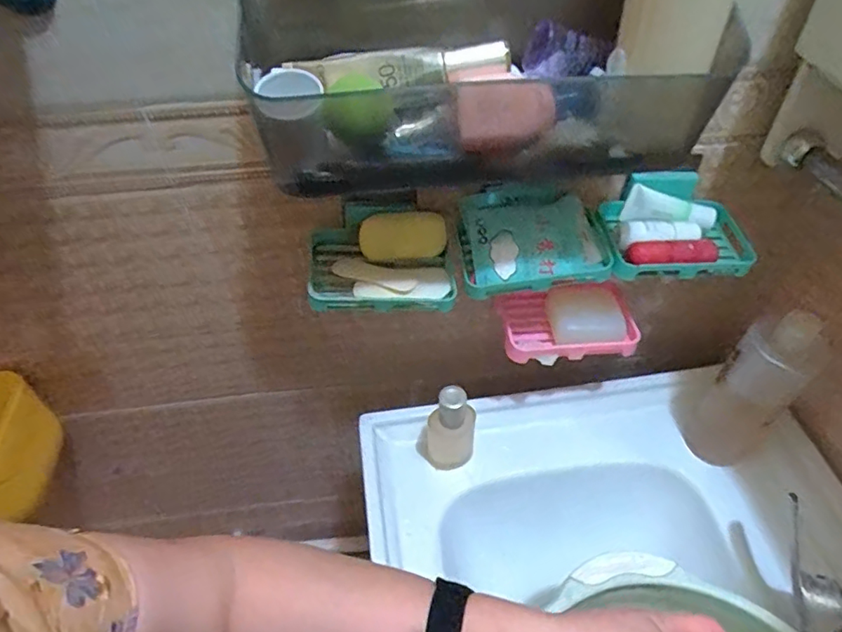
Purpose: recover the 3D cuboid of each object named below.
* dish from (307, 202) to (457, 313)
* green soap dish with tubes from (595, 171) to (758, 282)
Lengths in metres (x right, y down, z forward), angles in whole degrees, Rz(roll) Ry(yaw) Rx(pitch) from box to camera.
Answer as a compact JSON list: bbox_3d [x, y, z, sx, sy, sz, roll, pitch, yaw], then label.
[{"bbox_3d":[-0.036,-0.050,0.488,0.128,0.059,0.081,-3,47,-2],"label":"dish"},{"bbox_3d":[0.225,-0.081,0.497,0.129,0.046,0.092,-6,47,-5],"label":"green soap dish with tubes"}]

